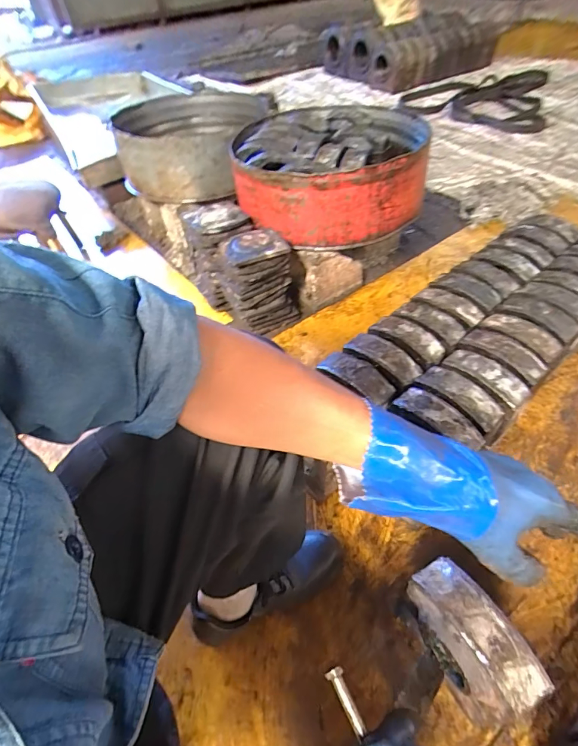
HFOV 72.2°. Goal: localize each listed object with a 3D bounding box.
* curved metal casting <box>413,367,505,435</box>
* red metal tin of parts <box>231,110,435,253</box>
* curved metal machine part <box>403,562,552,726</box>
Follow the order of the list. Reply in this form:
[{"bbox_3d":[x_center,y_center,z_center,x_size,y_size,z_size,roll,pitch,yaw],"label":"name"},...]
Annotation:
[{"bbox_3d":[0.335,0.039,0.774,0.066,0.030,0.164,-32,52,-22],"label":"curved metal casting"},{"bbox_3d":[0.132,-0.594,1.210,0.555,0.223,0.459,8,49,13],"label":"red metal tin of parts"},{"bbox_3d":[0.245,0.384,0.565,0.083,0.190,0.181,-26,50,-17],"label":"curved metal machine part"}]

